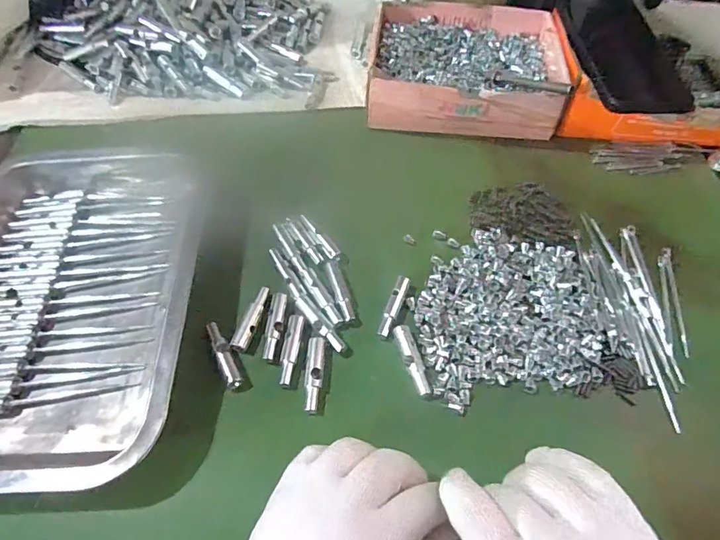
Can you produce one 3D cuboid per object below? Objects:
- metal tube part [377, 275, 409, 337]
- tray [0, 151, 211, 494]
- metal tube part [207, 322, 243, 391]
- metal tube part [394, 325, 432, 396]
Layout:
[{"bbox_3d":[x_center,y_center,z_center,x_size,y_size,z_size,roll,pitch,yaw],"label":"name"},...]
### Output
[{"bbox_3d":[0.025,0.026,0.346,0.009,0.007,0.049,20,63,11],"label":"metal tube part"},{"bbox_3d":[-0.211,0.009,0.334,0.188,0.040,0.269,0,61,0],"label":"tray"},{"bbox_3d":[-0.094,0.058,0.325,0.010,0.011,0.052,-23,63,-12],"label":"metal tube part"},{"bbox_3d":[0.037,0.062,0.324,0.012,0.007,0.051,-15,62,-8],"label":"metal tube part"}]

